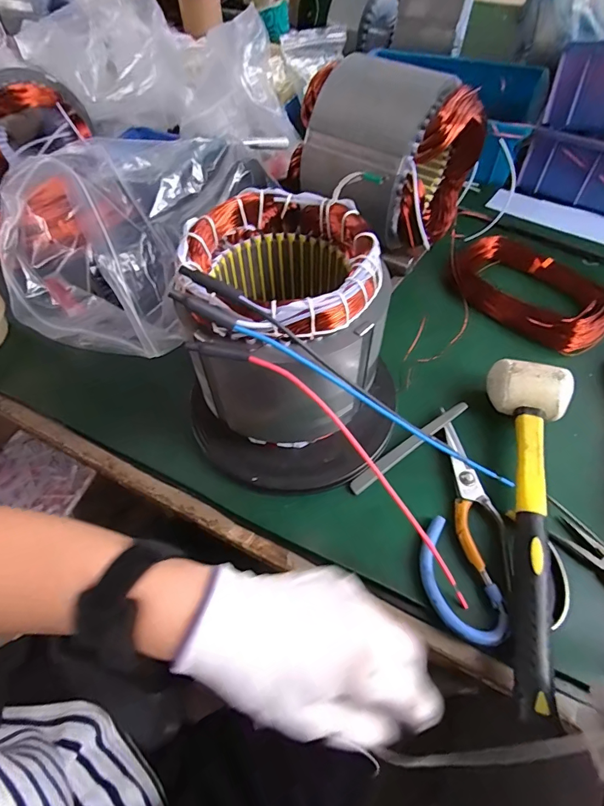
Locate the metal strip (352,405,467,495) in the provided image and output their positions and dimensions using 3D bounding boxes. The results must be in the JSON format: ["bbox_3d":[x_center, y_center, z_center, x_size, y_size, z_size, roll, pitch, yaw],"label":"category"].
[{"bbox_3d":[0.097,0.037,0.384,0.134,0.006,0.012,-33,61,-18],"label":"metal strip"}]

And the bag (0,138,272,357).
[{"bbox_3d":[-0.205,-0.197,0.472,0.219,0.126,0.284,12,58,10],"label":"bag"}]

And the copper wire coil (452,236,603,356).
[{"bbox_3d":[0.268,-0.138,0.494,0.179,0.030,0.121,32,63,21],"label":"copper wire coil"}]

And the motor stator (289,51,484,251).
[{"bbox_3d":[0.084,-0.258,0.437,0.158,0.139,0.140,34,64,22],"label":"motor stator"}]

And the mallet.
[{"bbox_3d":[0.185,0.085,0.331,0.070,0.042,0.276,8,57,7],"label":"mallet"}]

